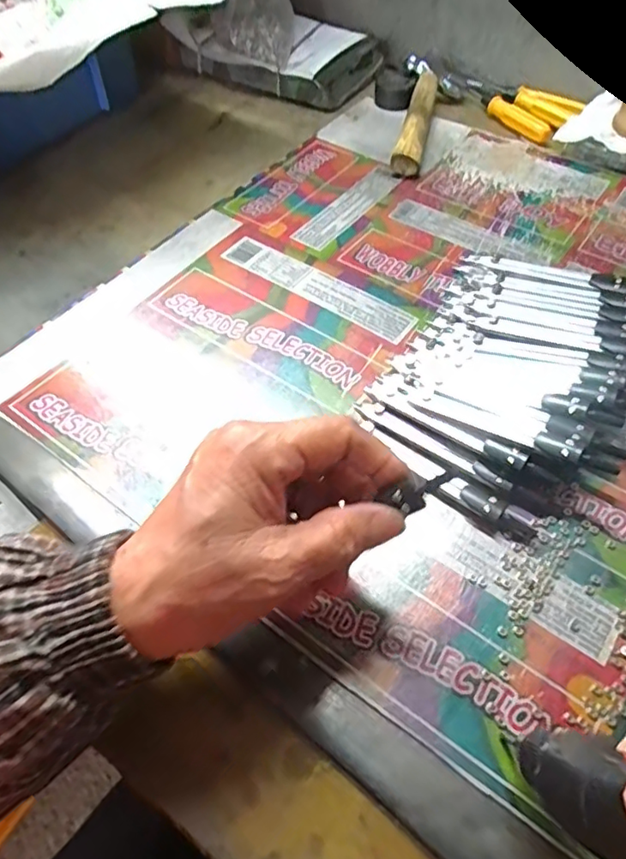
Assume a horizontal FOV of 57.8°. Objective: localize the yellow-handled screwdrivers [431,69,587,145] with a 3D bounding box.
[{"bbox_3d":[0.180,-0.309,0.533,0.057,0.018,0.138,-36,61,-21],"label":"yellow-handled screwdrivers"}]

